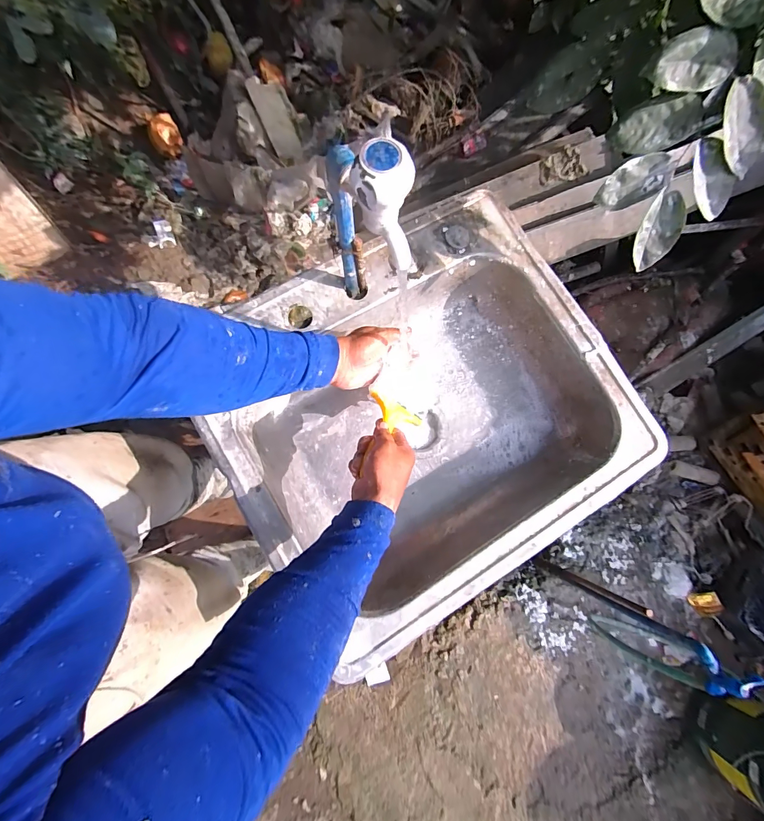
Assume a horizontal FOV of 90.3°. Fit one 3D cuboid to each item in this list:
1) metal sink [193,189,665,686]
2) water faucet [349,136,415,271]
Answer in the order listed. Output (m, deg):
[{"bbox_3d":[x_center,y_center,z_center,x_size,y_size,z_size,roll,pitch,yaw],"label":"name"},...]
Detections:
[{"bbox_3d":[0.070,0.001,0.650,0.611,0.177,0.538,-31,85,-6],"label":"metal sink"},{"bbox_3d":[0.007,-0.177,0.328,0.066,0.085,0.047,28,82,1],"label":"water faucet"}]

